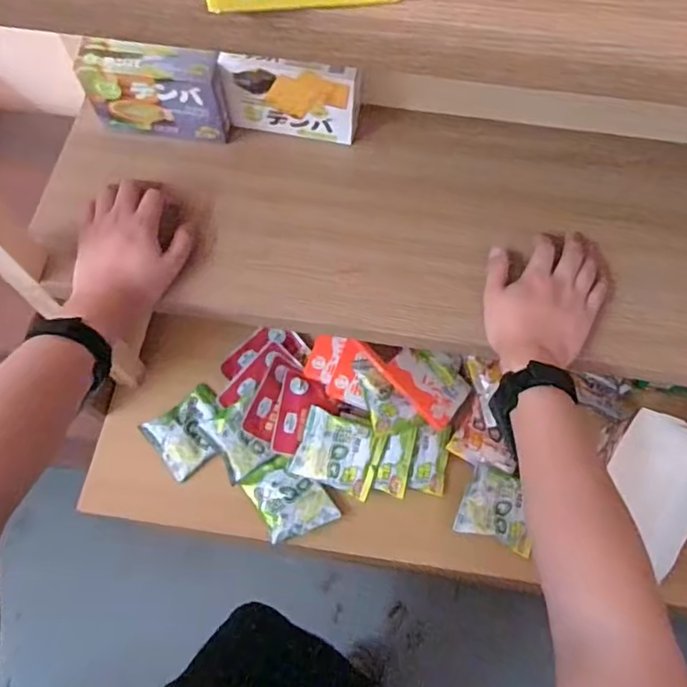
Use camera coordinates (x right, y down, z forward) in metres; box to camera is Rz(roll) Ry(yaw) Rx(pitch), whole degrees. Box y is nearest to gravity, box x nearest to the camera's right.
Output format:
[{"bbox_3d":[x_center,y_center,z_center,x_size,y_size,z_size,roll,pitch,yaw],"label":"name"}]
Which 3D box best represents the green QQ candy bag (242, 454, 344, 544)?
[{"bbox_3d":[-0.078,0.225,0.822,0.099,0.027,0.113,-29,71,-14],"label":"green QQ candy bag"}]

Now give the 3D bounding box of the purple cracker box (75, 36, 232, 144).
[{"bbox_3d":[-0.202,-0.275,0.615,0.145,0.087,0.042,7,66,1],"label":"purple cracker box"}]

